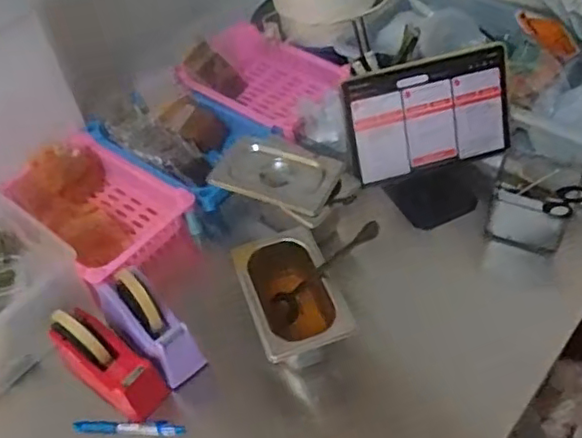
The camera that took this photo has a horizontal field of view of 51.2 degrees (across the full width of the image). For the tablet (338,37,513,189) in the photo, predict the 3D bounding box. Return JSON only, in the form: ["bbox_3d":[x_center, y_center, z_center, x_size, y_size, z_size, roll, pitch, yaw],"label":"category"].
[{"bbox_3d":[0.204,-0.151,0.886,0.237,0.165,0.011,-16,23,-2],"label":"tablet"}]

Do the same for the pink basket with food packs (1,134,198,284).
[{"bbox_3d":[-0.305,-0.020,0.973,0.288,0.082,0.190,35,62,30],"label":"pink basket with food packs"}]

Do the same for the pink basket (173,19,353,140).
[{"bbox_3d":[-0.052,-0.260,1.120,0.304,0.054,0.195,30,59,28],"label":"pink basket"}]

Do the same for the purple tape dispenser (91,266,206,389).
[{"bbox_3d":[-0.187,0.131,0.784,0.174,0.074,0.057,42,64,16],"label":"purple tape dispenser"}]

